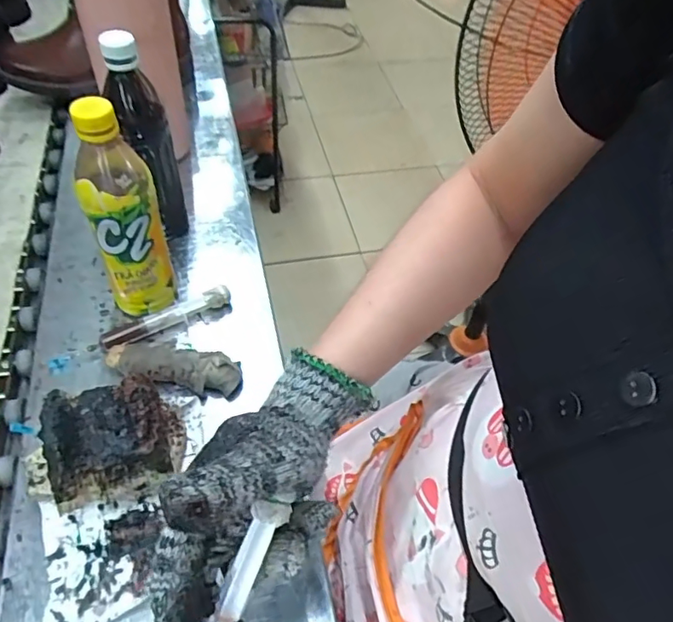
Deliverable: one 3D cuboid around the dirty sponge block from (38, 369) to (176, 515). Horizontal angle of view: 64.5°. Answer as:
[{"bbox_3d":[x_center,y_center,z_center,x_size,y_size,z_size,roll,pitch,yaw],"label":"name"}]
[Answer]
[{"bbox_3d":[-0.168,0.099,0.410,0.084,0.088,0.080,-14,53,-15],"label":"dirty sponge block"}]

